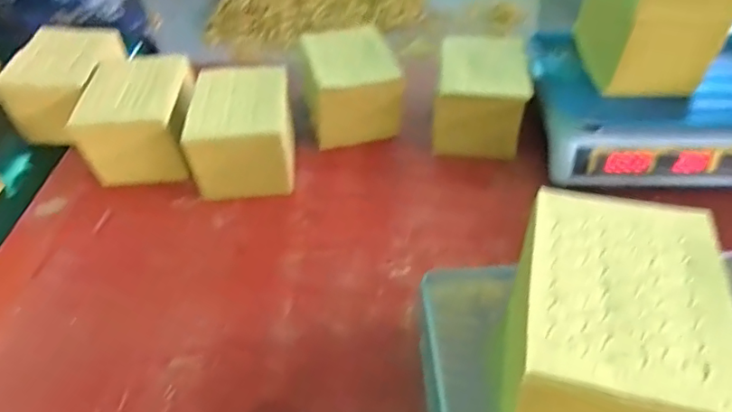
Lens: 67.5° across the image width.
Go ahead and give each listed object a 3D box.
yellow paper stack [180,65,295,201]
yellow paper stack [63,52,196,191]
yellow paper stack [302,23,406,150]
[{"bbox_3d":[-0.165,-0.102,0.747,0.124,0.106,0.155,-5,44,-3],"label":"yellow paper stack"},{"bbox_3d":[-0.311,-0.117,0.768,0.136,0.105,0.171,-5,44,-3],"label":"yellow paper stack"},{"bbox_3d":[-0.021,-0.173,0.807,0.122,0.120,0.120,-11,44,-9],"label":"yellow paper stack"}]

